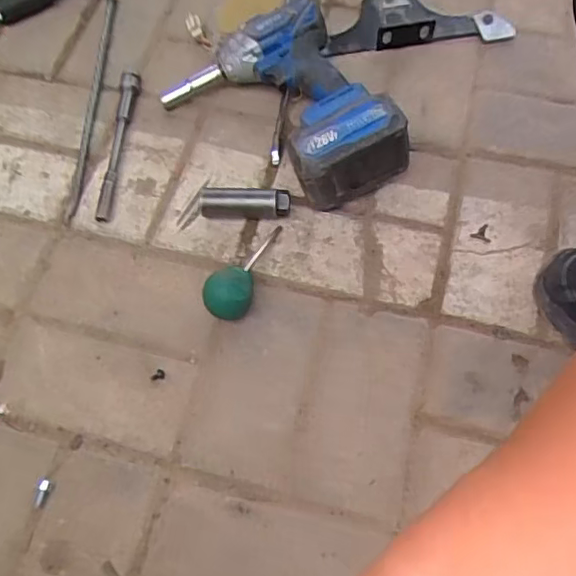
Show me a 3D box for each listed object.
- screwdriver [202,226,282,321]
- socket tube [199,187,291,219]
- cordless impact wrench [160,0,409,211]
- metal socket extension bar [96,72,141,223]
[{"bbox_3d":[-0.039,-0.020,0.583,0.041,0.042,0.119,22,49,12],"label":"screwdriver"},{"bbox_3d":[-0.044,-0.087,0.610,0.091,0.033,0.026,0,64,2],"label":"socket tube"},{"bbox_3d":[-0.013,-0.187,0.620,0.183,0.081,0.228,-24,66,-9],"label":"cordless impact wrench"},{"bbox_3d":[-0.187,-0.160,0.656,0.020,0.024,0.192,3,64,4],"label":"metal socket extension bar"}]

